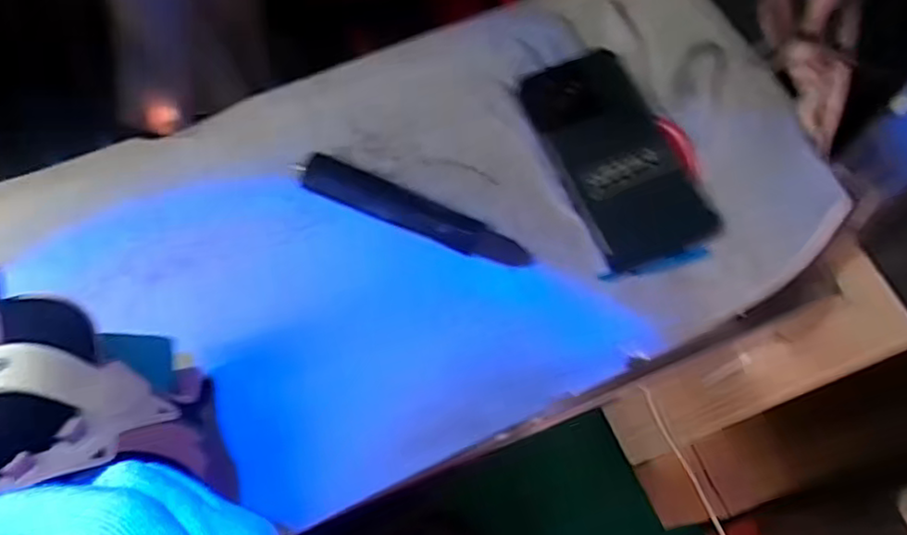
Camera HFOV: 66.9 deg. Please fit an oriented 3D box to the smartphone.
[{"bbox_3d":[0.112,-0.083,0.489,0.077,0.016,0.164,-26,68,3],"label":"smartphone"}]

